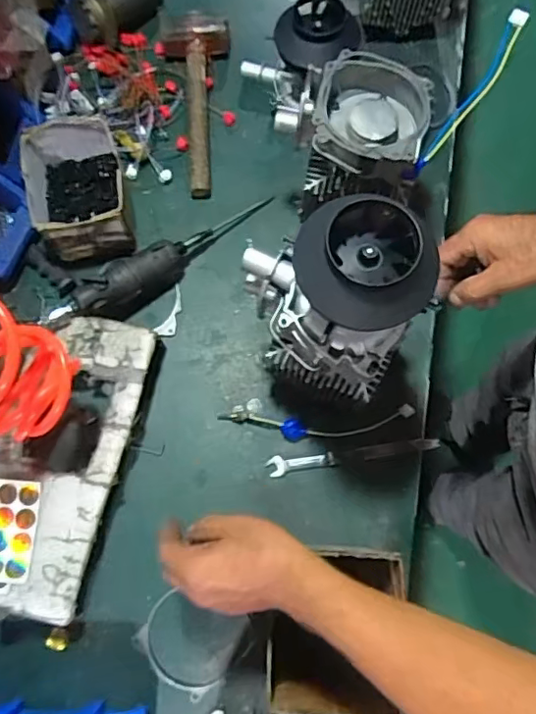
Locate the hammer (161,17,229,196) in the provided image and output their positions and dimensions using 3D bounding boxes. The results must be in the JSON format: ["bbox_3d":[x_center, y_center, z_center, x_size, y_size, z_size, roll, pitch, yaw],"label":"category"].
[{"bbox_3d":[-0.091,-0.361,0.794,0.100,0.047,0.278,-7,74,-1],"label":"hammer"}]

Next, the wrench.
[{"bbox_3d":[0.103,0.116,0.679,0.205,0.008,0.023,-10,74,-2],"label":"wrench"}]

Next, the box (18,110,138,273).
[{"bbox_3d":[-0.246,-0.213,0.729,0.123,0.093,0.152,-15,75,-3],"label":"box"}]

